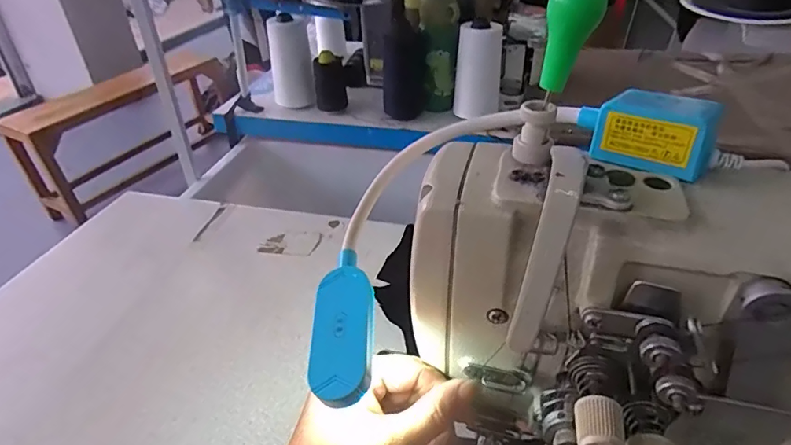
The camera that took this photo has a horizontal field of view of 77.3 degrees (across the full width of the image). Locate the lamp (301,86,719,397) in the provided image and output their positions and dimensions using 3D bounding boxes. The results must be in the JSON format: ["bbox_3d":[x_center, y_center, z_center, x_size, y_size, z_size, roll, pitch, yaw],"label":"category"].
[{"bbox_3d":[0.043,-0.014,0.268,0.215,0.095,0.114,-15,38,-15],"label":"lamp"}]

